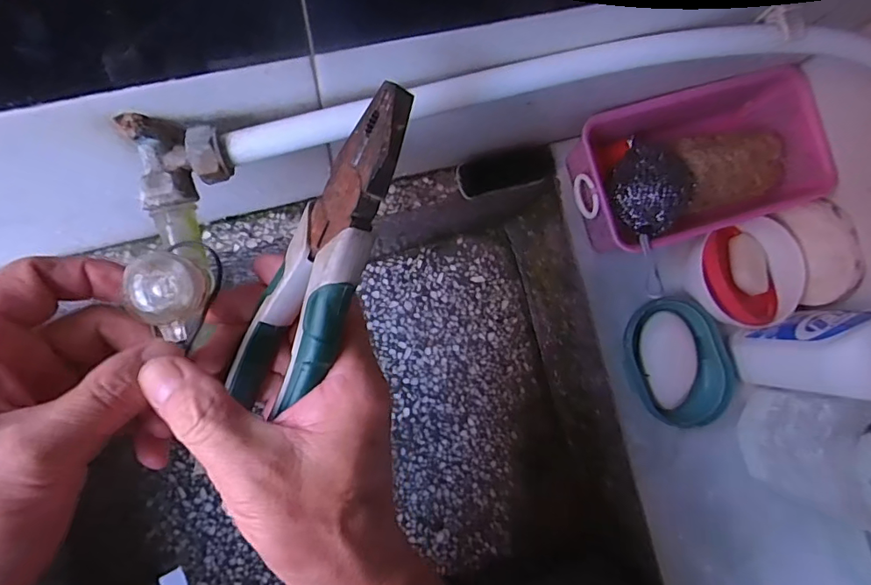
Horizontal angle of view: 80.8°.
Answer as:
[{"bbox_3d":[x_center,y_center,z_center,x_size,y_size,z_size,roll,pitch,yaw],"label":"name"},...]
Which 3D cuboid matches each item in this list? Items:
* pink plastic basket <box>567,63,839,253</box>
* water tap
[{"bbox_3d":[0.213,-0.107,0.427,0.197,0.068,0.114,-17,88,-9],"label":"pink plastic basket"},{"bbox_3d":[-0.115,-0.030,0.232,0.039,0.041,0.104,-8,65,-8],"label":"water tap"}]

